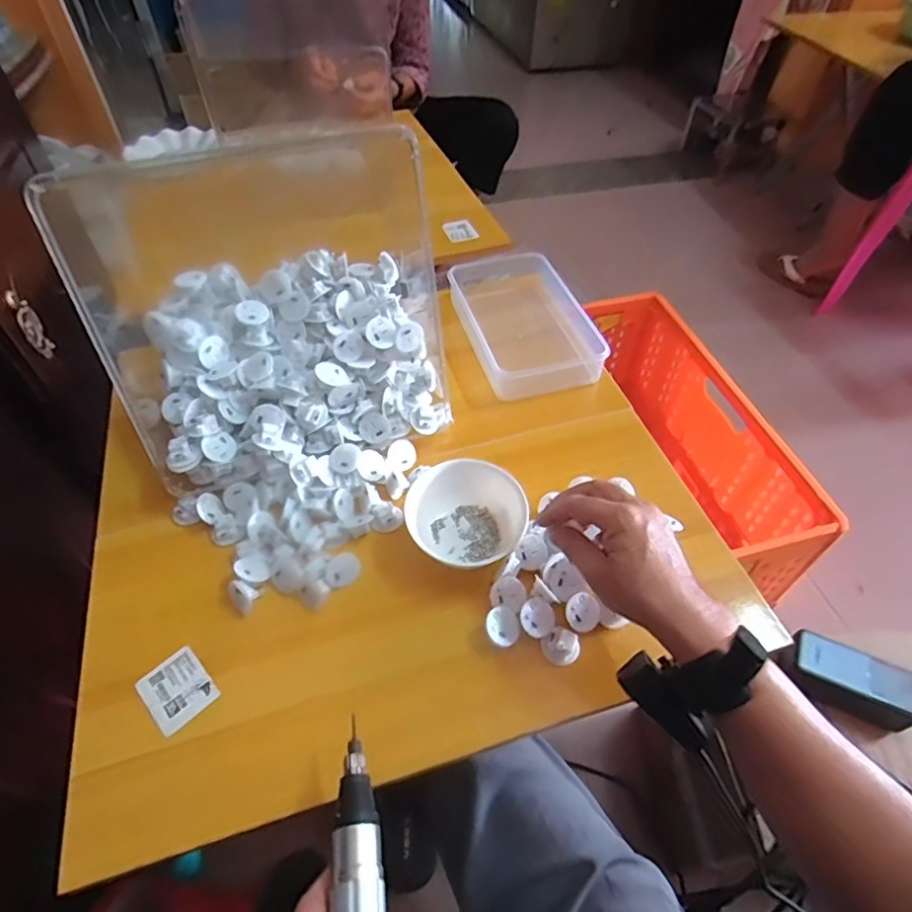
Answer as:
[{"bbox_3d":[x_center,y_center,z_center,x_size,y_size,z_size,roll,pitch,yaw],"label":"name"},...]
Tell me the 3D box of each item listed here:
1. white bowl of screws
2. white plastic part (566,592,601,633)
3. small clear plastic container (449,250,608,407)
[{"bbox_3d":[0.005,0.058,0.580,0.115,0.059,0.115,1,51,-1],"label":"white bowl of screws"},{"bbox_3d":[0.114,0.143,0.522,0.031,0.012,0.031,2,76,-7],"label":"white plastic part"},{"bbox_3d":[0.089,-0.180,0.772,0.153,0.074,0.219,-12,52,-11],"label":"small clear plastic container"}]

